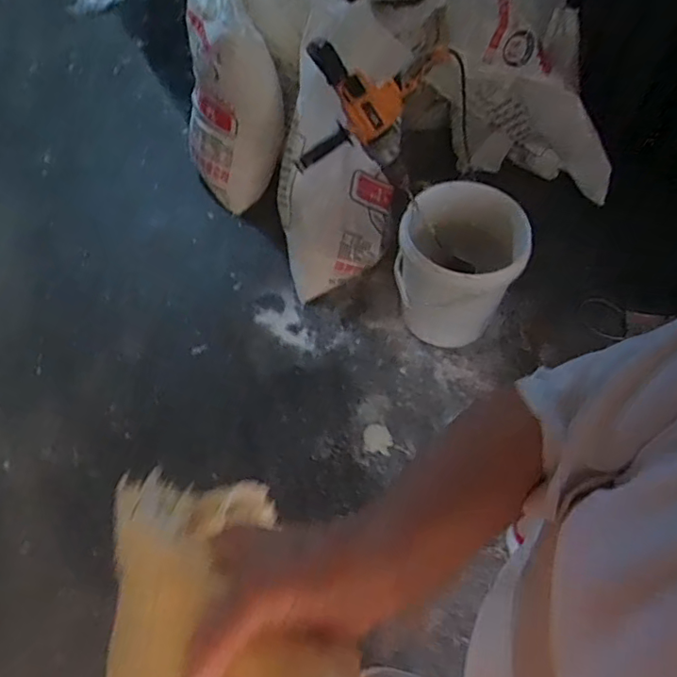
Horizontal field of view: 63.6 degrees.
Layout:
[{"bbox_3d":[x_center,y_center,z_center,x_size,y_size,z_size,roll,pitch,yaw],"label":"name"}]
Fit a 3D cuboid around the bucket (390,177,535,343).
[{"bbox_3d":[0.291,-0.183,1.429,0.266,0.367,0.291,0,60,1],"label":"bucket"}]

